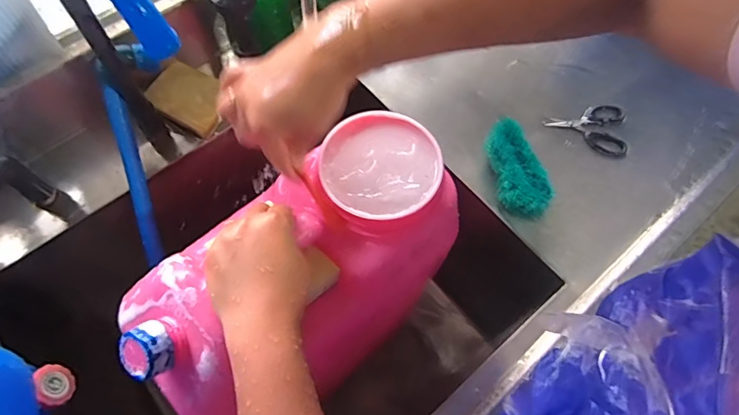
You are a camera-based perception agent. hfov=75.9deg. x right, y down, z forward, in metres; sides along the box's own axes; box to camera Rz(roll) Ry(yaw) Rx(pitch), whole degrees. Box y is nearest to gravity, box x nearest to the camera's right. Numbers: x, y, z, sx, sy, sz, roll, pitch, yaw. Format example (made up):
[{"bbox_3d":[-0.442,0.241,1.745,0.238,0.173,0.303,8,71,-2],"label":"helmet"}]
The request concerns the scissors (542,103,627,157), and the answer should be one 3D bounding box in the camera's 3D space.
[{"bbox_3d":[0.289,-0.106,0.634,0.105,0.010,0.076,6,63,1],"label":"scissors"}]

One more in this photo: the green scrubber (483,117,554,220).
[{"bbox_3d":[0.180,-0.046,0.585,0.054,0.042,0.125,-13,65,-8],"label":"green scrubber"}]

